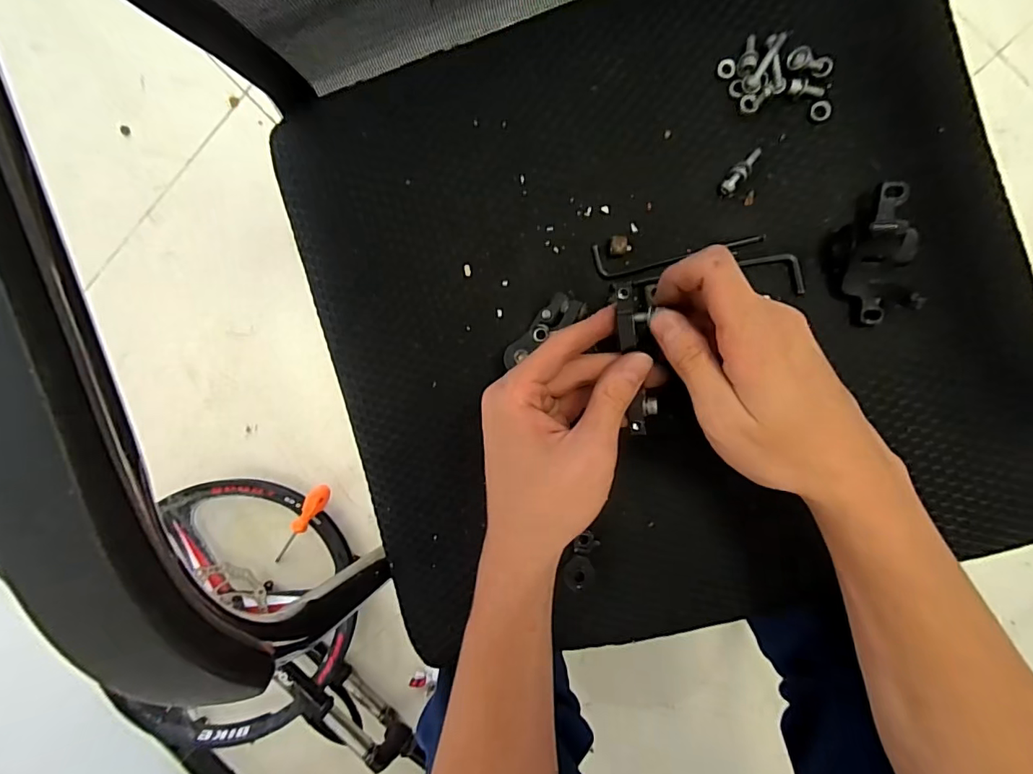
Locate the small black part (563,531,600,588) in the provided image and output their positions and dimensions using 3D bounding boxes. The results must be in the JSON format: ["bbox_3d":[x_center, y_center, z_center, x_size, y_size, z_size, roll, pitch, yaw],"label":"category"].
[{"bbox_3d":[0.045,0.122,0.347,0.022,0.012,0.040,7,94,7],"label":"small black part"}]

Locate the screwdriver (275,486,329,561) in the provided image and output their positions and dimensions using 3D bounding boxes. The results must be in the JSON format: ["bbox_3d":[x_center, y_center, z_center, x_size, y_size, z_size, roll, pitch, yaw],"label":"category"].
[{"bbox_3d":[-0.373,0.238,0.856,0.031,0.026,0.201,40,113,4],"label":"screwdriver"}]

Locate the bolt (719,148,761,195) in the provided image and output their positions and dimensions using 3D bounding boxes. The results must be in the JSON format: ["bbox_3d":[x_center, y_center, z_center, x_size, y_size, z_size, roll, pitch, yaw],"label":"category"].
[{"bbox_3d":[0.147,-0.141,0.324,0.012,0.007,0.033,42,97,3],"label":"bolt"}]

